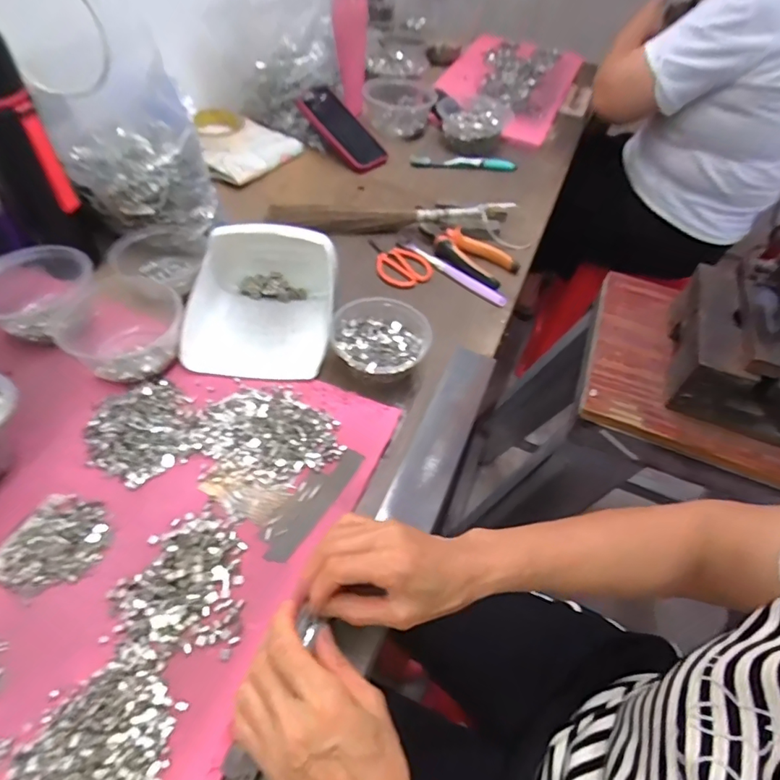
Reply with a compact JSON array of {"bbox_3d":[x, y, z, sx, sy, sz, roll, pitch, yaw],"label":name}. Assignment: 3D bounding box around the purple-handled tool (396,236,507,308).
[{"bbox_3d":[0.082,-0.163,0.684,0.178,0.013,0.017,37,57,21],"label":"purple-handled tool"}]

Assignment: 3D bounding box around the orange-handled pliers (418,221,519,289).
[{"bbox_3d":[0.103,-0.197,0.706,0.149,0.027,0.079,32,55,18],"label":"orange-handled pliers"}]

